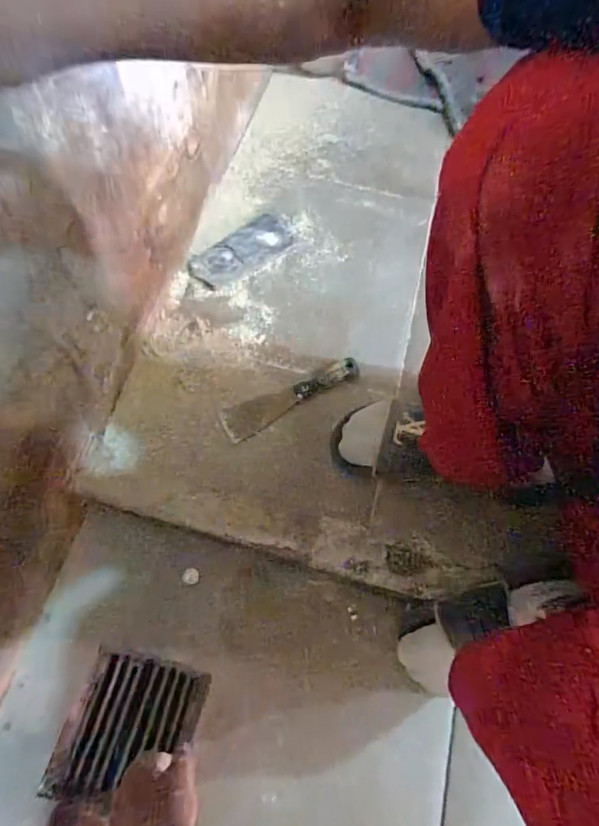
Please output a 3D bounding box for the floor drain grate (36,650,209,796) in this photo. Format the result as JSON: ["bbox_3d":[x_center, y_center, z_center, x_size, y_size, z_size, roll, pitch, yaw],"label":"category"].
[{"bbox_3d":[-0.196,0.363,0.540,0.150,0.024,0.141,7,58,8],"label":"floor drain grate"}]

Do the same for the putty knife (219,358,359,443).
[{"bbox_3d":[-0.009,-0.022,0.641,0.203,0.014,0.047,-24,68,-14],"label":"putty knife"}]

